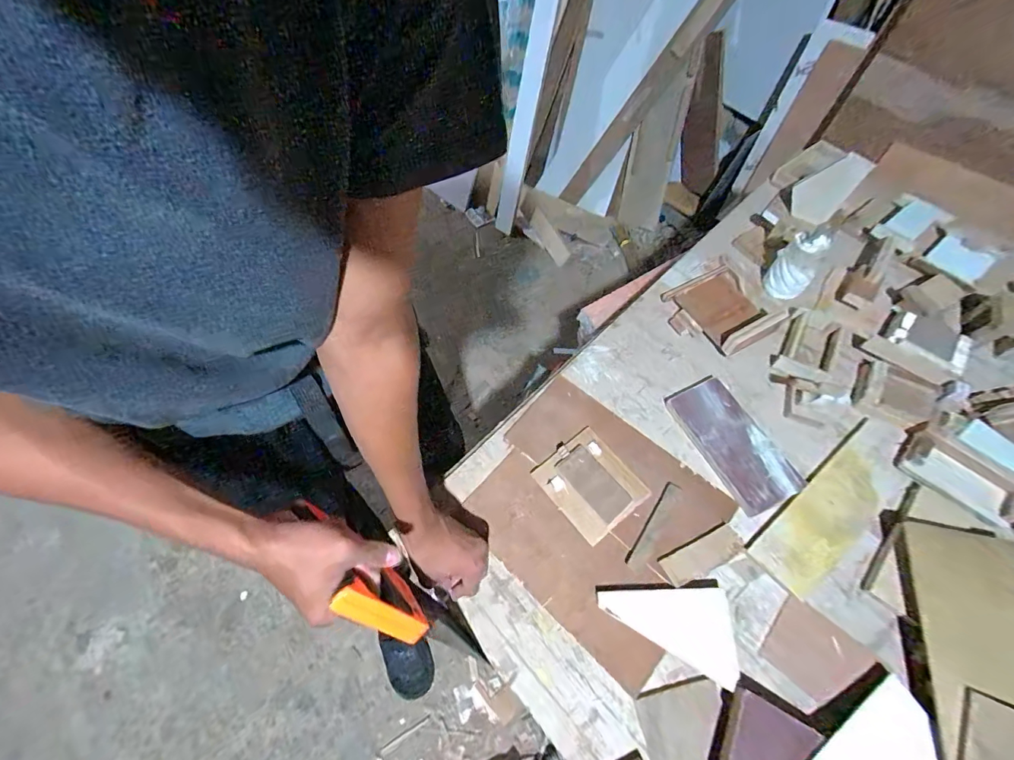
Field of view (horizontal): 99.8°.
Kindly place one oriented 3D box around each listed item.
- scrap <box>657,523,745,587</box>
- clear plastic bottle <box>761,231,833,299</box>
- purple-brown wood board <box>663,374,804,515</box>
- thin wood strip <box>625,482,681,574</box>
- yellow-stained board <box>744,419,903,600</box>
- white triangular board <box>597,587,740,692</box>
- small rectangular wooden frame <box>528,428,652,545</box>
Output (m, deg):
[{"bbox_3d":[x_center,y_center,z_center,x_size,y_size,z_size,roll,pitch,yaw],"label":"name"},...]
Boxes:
[{"bbox_3d":[0.252,0.225,0.551,0.111,0.006,0.039,-23,63,-10],"label":"scrap"},{"bbox_3d":[0.474,-0.184,0.709,0.048,0.109,0.068,18,62,10],"label":"clear plastic bottle"},{"bbox_3d":[0.325,0.091,0.626,0.093,0.027,0.195,-22,62,-10],"label":"purple-brown wood board"},{"bbox_3d":[0.199,0.196,0.575,0.024,0.014,0.128,32,67,18],"label":"thin wood strip"},{"bbox_3d":[0.445,0.164,0.577,0.276,0.021,0.082,-37,66,-17],"label":"yellow-stained board"},{"bbox_3d":[0.192,0.303,0.506,0.149,0.019,0.097,-2,61,1],"label":"white triangular board"},{"bbox_3d":[0.117,0.144,0.603,0.111,0.016,0.128,-35,65,-16],"label":"small rectangular wooden frame"}]

